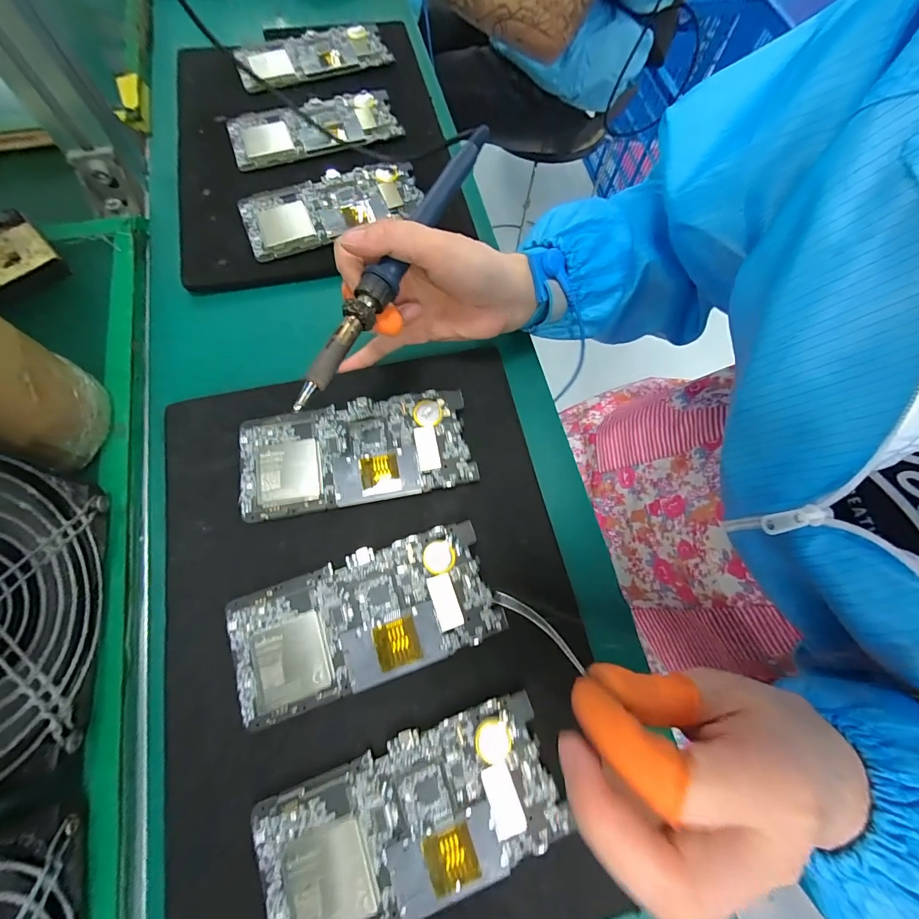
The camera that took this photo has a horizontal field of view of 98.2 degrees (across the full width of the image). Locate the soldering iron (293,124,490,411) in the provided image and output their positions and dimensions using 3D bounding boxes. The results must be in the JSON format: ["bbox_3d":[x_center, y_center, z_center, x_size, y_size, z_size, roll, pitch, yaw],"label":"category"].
[{"bbox_3d":[-0.034,-0.125,0.238,0.017,0.013,0.223,24,71,6],"label":"soldering iron"}]

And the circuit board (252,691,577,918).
[{"bbox_3d":[-0.024,0.188,0.207,0.151,0.006,0.072,-19,73,-8],"label":"circuit board"}]

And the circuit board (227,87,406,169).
[{"bbox_3d":[-0.138,-0.317,0.375,0.154,0.010,0.074,-17,72,-8],"label":"circuit board"}]

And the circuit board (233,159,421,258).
[{"bbox_3d":[-0.110,-0.222,0.346,0.151,0.007,0.070,-25,74,-10],"label":"circuit board"}]

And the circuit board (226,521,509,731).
[{"bbox_3d":[-0.056,0.094,0.239,0.152,0.006,0.072,-17,72,-8],"label":"circuit board"}]

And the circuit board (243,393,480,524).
[{"bbox_3d":[-0.071,-0.006,0.274,0.152,0.006,0.073,-10,72,-6],"label":"circuit board"}]

